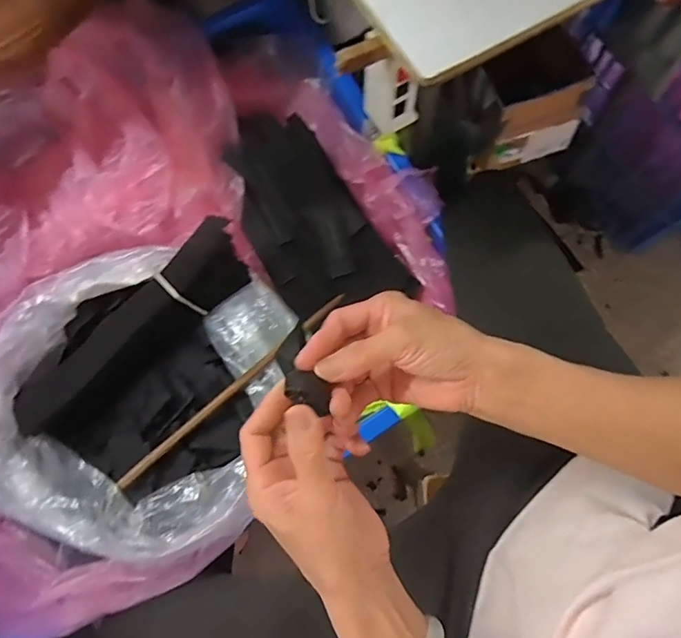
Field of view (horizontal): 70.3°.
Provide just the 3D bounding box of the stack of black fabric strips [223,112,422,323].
[{"bbox_3d":[-0.049,-0.130,0.691,0.166,0.044,0.328,-35,90,10],"label":"stack of black fabric strips"}]

